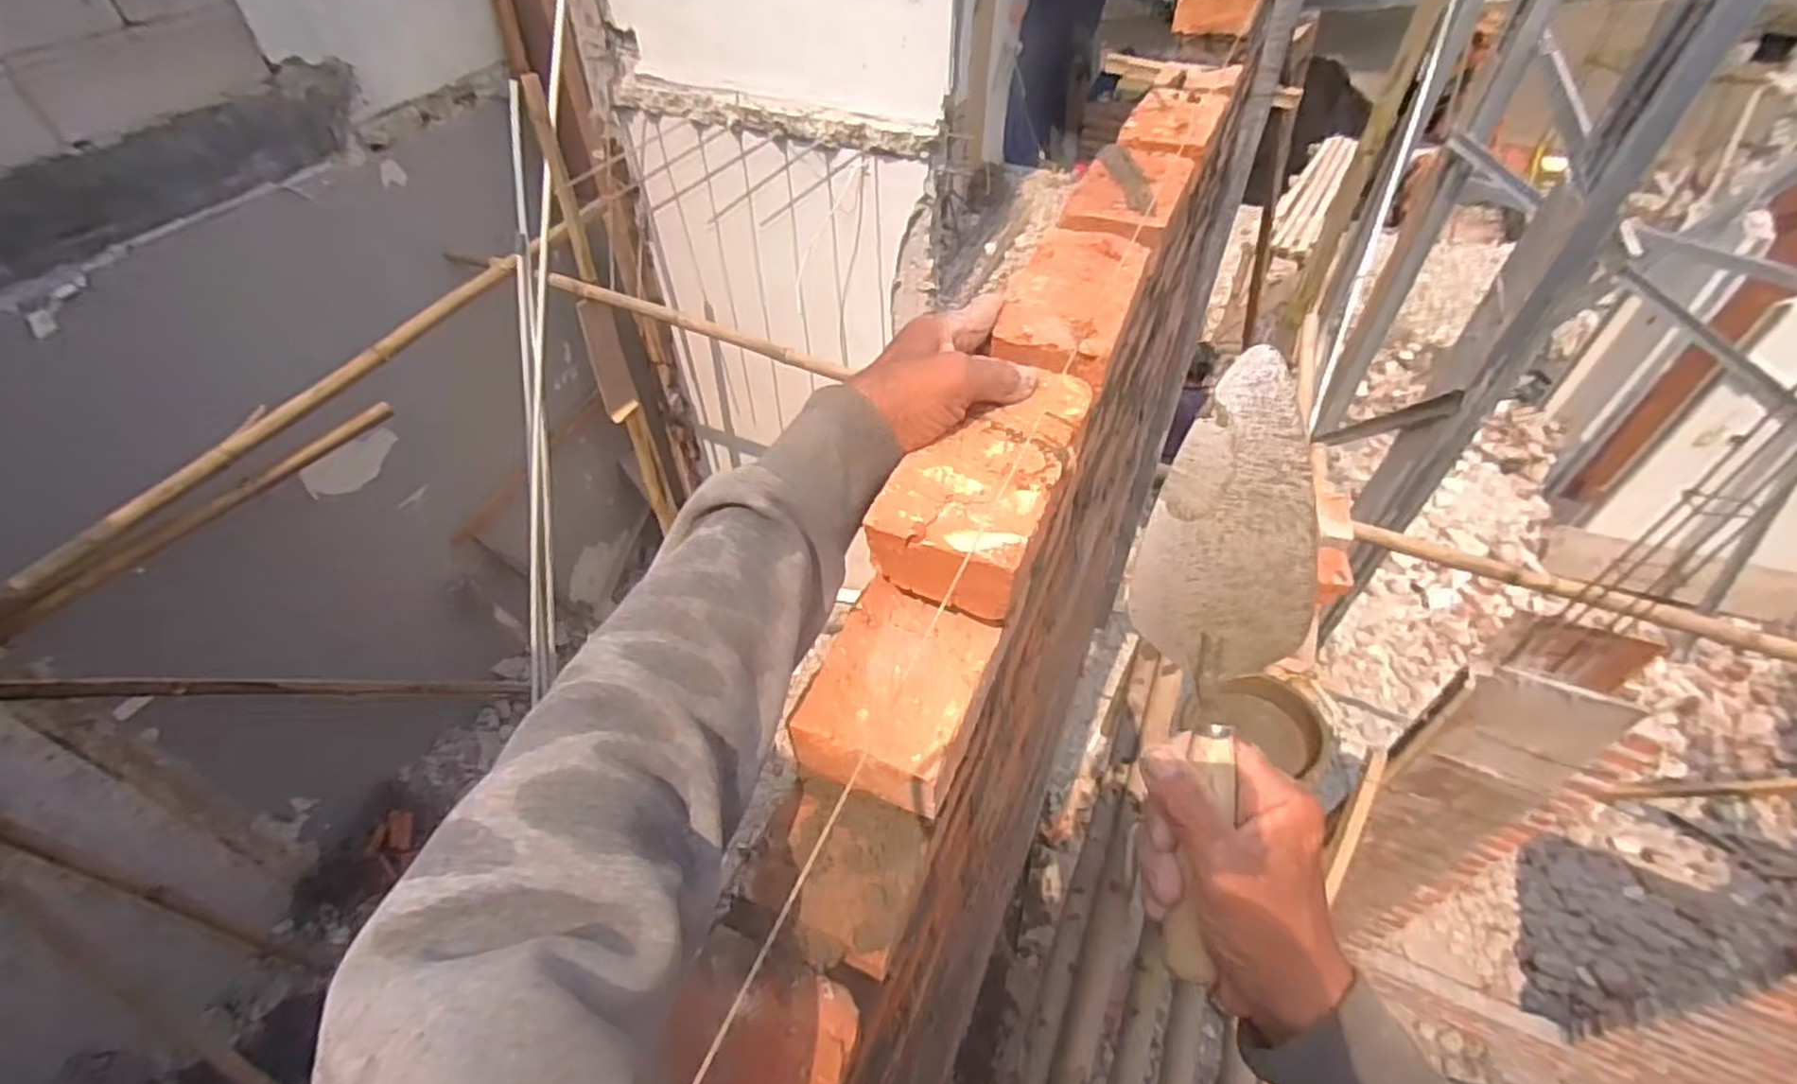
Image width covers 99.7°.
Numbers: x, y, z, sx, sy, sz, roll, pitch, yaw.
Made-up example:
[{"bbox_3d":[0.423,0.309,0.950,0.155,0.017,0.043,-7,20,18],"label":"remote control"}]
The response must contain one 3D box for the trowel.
[{"bbox_3d":[0.173,0.056,0.413,0.091,0.048,0.314,9,85,8],"label":"trowel"}]

